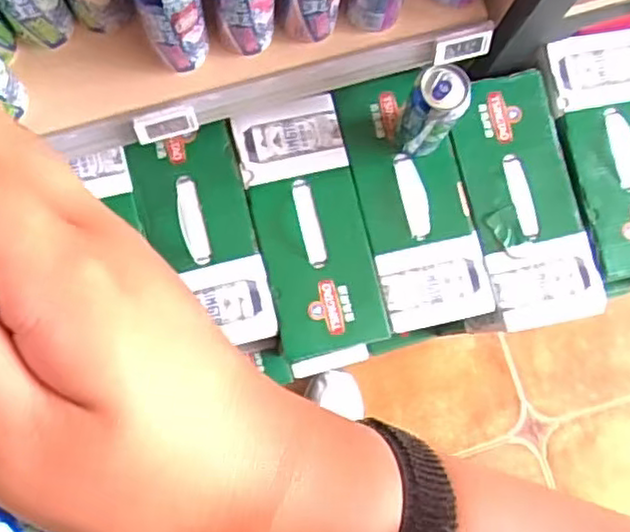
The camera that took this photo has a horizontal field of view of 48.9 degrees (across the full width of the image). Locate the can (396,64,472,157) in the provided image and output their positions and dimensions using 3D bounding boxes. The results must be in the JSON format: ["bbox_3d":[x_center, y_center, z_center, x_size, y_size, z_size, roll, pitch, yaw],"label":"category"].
[{"bbox_3d":[0.138,-0.182,0.845,0.059,0.172,0.056,0,83,-4],"label":"can"}]

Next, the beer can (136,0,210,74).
[{"bbox_3d":[-0.147,-0.265,0.722,0.060,0.159,0.059,0,83,-4],"label":"beer can"}]

